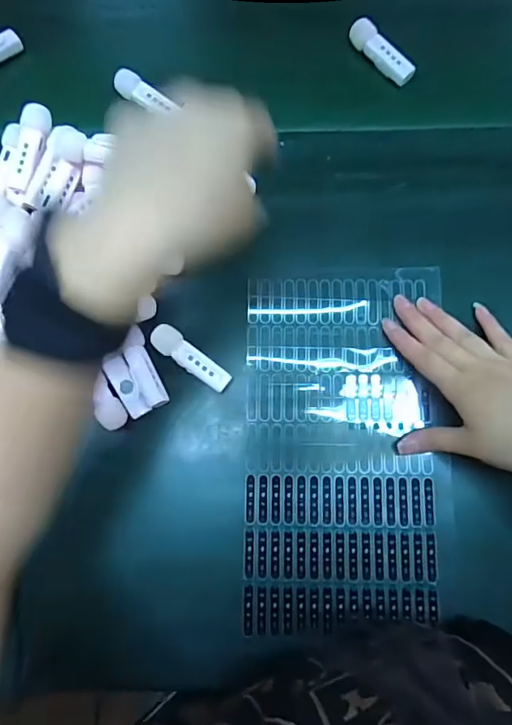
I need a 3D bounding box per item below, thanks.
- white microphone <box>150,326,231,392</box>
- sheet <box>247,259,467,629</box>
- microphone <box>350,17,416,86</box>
[{"bbox_3d":[-0.046,-0.003,0.337,0.064,0.013,0.019,36,83,5],"label":"white microphone"},{"bbox_3d":[0.064,0.057,0.334,0.142,0.005,0.249,1,81,0],"label":"sheet"},{"bbox_3d":[0.104,-0.255,0.383,0.016,0.013,0.064,-42,84,-5],"label":"microphone"}]

